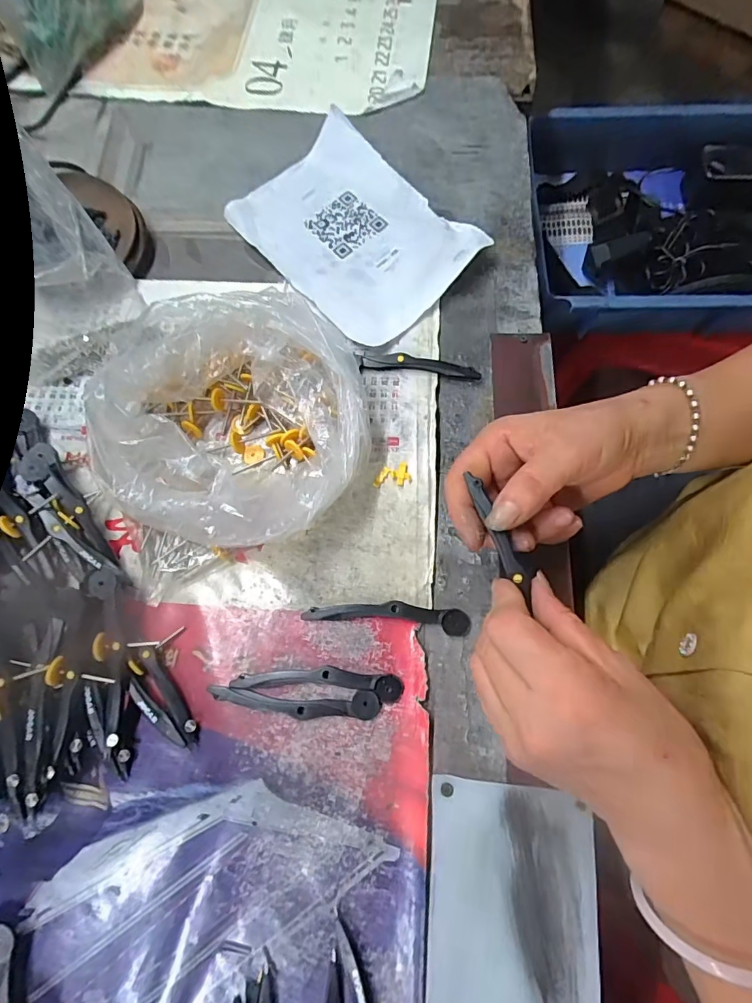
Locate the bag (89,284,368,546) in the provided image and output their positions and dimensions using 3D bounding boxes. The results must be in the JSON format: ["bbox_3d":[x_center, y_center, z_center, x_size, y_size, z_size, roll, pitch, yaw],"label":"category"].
[{"bbox_3d":[-0.089,-0.065,0.333,0.165,0.072,0.191,-26,74,-6],"label":"bag"}]

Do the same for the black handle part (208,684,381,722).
[{"bbox_3d":[-0.054,0.132,0.306,0.112,0.006,0.018,2,73,3],"label":"black handle part"}]

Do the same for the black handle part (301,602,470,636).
[{"bbox_3d":[0.008,0.078,0.322,0.112,0.006,0.018,6,73,4],"label":"black handle part"}]

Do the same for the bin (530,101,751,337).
[{"bbox_3d":[0.398,-0.339,0.564,0.411,0.081,0.283,2,73,1],"label":"bin"}]

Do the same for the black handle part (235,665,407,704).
[{"bbox_3d":[-0.039,0.119,0.310,0.112,0.007,0.018,5,73,3],"label":"black handle part"}]

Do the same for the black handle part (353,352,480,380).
[{"bbox_3d":[0.033,-0.109,0.373,0.097,0.007,0.014,7,73,4],"label":"black handle part"}]

